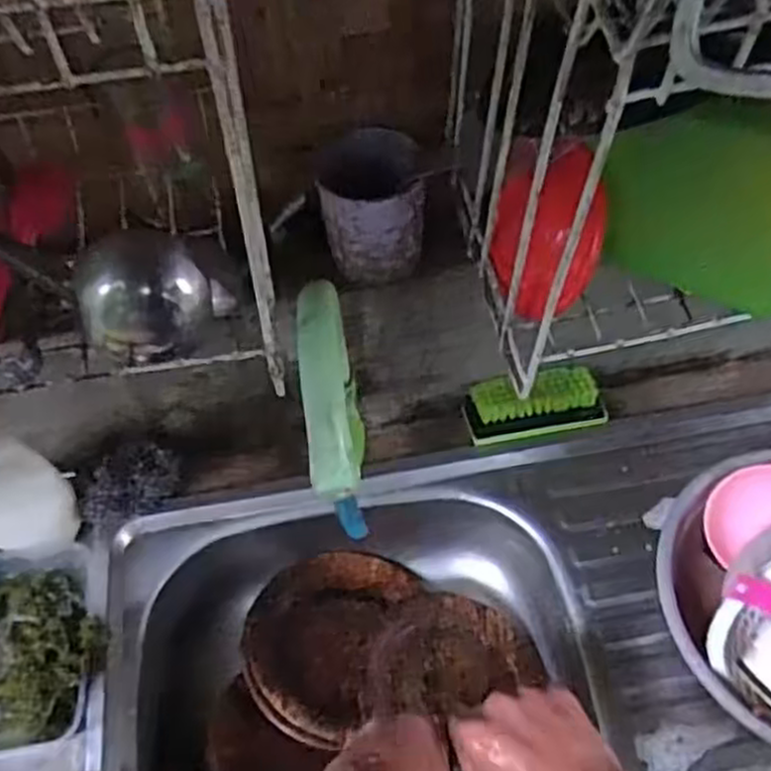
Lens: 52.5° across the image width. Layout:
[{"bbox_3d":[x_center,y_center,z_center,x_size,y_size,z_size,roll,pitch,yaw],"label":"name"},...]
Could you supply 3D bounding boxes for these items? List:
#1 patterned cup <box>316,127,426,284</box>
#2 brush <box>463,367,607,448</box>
[{"bbox_3d":[-0.011,-0.145,0.628,0.079,0.086,0.083,-5,54,-1],"label":"patterned cup"},{"bbox_3d":[0.148,0.017,0.780,0.135,0.044,0.048,-10,55,-4],"label":"brush"}]

